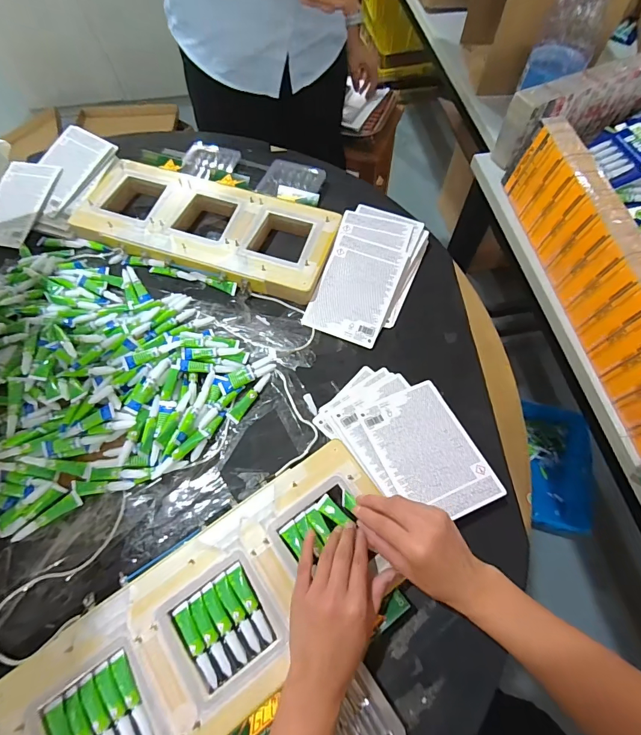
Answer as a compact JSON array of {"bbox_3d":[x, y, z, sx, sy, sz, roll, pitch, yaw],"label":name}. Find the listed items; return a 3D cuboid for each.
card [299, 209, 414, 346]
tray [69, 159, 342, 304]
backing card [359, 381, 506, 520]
[{"bbox_3d":[0.064,-0.147,0.609,0.119,0.009,0.221,18,76,10],"label":"card"},{"bbox_3d":[-0.189,-0.236,0.643,0.418,0.030,0.173,18,65,10],"label":"tray"},{"bbox_3d":[0.133,0.102,0.486,0.113,0.004,0.167,-20,58,-9],"label":"backing card"}]

